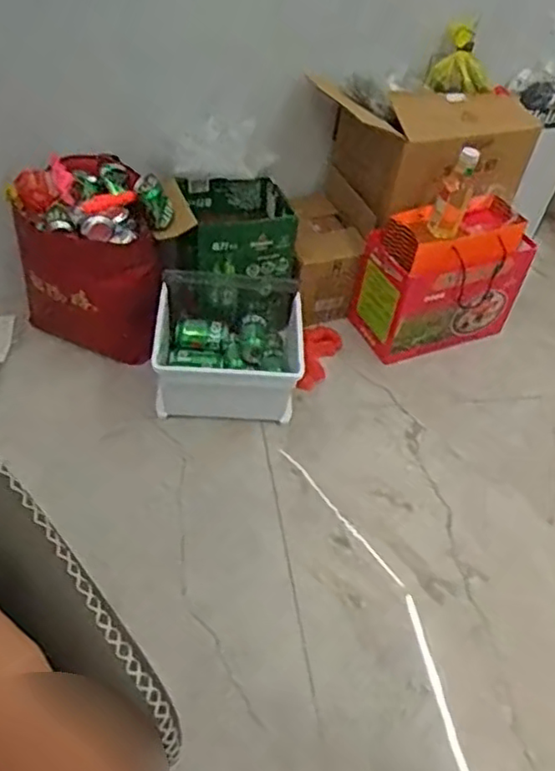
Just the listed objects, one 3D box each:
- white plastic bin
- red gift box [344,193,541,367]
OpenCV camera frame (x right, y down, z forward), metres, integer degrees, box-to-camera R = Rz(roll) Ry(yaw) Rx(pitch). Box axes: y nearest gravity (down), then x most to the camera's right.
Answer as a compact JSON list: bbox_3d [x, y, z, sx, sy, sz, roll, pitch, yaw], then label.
[{"bbox_3d":[-0.111,-0.069,1.489,0.301,0.244,0.344,3,46,-6],"label":"white plastic bin"},{"bbox_3d":[0.413,-0.267,1.668,0.394,0.330,0.178,-13,50,-21],"label":"red gift box"}]

